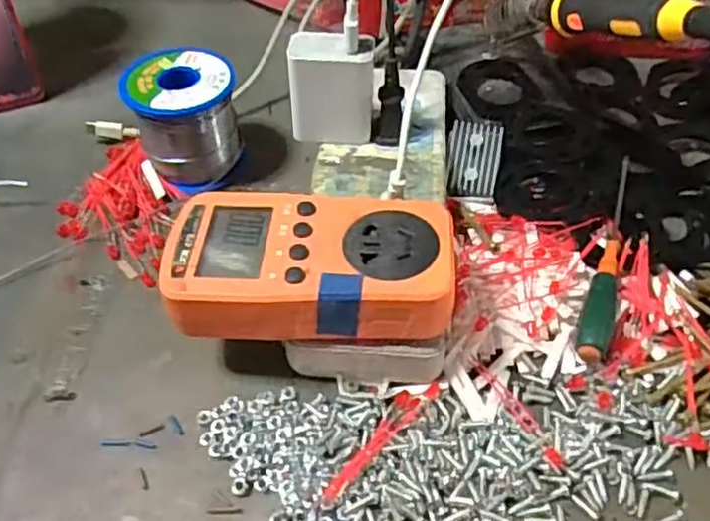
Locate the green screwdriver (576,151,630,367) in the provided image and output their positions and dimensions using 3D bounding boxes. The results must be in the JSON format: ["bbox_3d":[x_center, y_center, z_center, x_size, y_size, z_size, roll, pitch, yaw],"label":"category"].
[{"bbox_3d":[0.135,-0.005,0.366,0.015,0.016,0.143,14,51,13],"label":"green screwdriver"}]

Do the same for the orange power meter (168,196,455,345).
[{"bbox_3d":[-0.020,0.000,0.311,0.124,0.027,0.065,0,49,1],"label":"orange power meter"}]

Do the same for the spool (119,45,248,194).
[{"bbox_3d":[-0.103,-0.087,0.418,0.061,0.059,0.066,0,49,0],"label":"spool"}]

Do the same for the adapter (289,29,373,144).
[{"bbox_3d":[-0.013,-0.098,0.391,0.046,0.058,0.028,-1,49,0],"label":"adapter"}]

